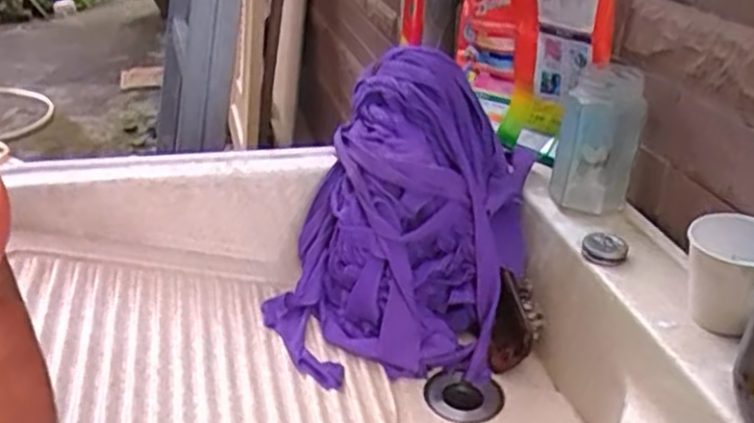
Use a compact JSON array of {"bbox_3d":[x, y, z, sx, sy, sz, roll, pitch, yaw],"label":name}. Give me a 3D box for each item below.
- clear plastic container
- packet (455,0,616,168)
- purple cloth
[{"bbox_3d":[0.185,-0.057,0.610,0.064,0.114,0.052,9,31,16],"label":"clear plastic container"},{"bbox_3d":[0.140,-0.153,0.680,0.031,0.186,0.168,-25,38,-35],"label":"packet"},{"bbox_3d":[0.022,0.007,0.614,0.200,0.215,0.200,4,30,8],"label":"purple cloth"}]

